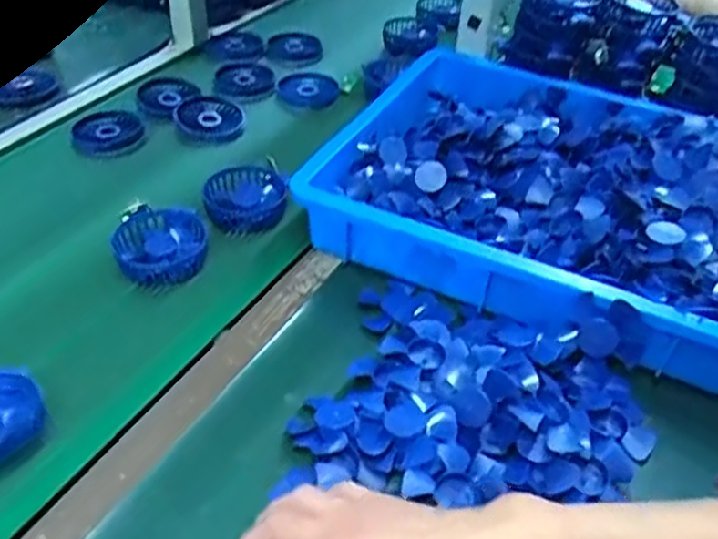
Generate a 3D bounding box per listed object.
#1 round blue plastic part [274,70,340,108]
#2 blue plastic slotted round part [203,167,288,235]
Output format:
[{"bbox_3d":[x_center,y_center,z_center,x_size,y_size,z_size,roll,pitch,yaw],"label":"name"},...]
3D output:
[{"bbox_3d":[-0.074,-0.257,1.002,0.085,0.024,0.070,-4,42,-9],"label":"round blue plastic part"},{"bbox_3d":[-0.123,-0.074,0.772,0.086,0.045,0.094,1,40,-1],"label":"blue plastic slotted round part"}]

